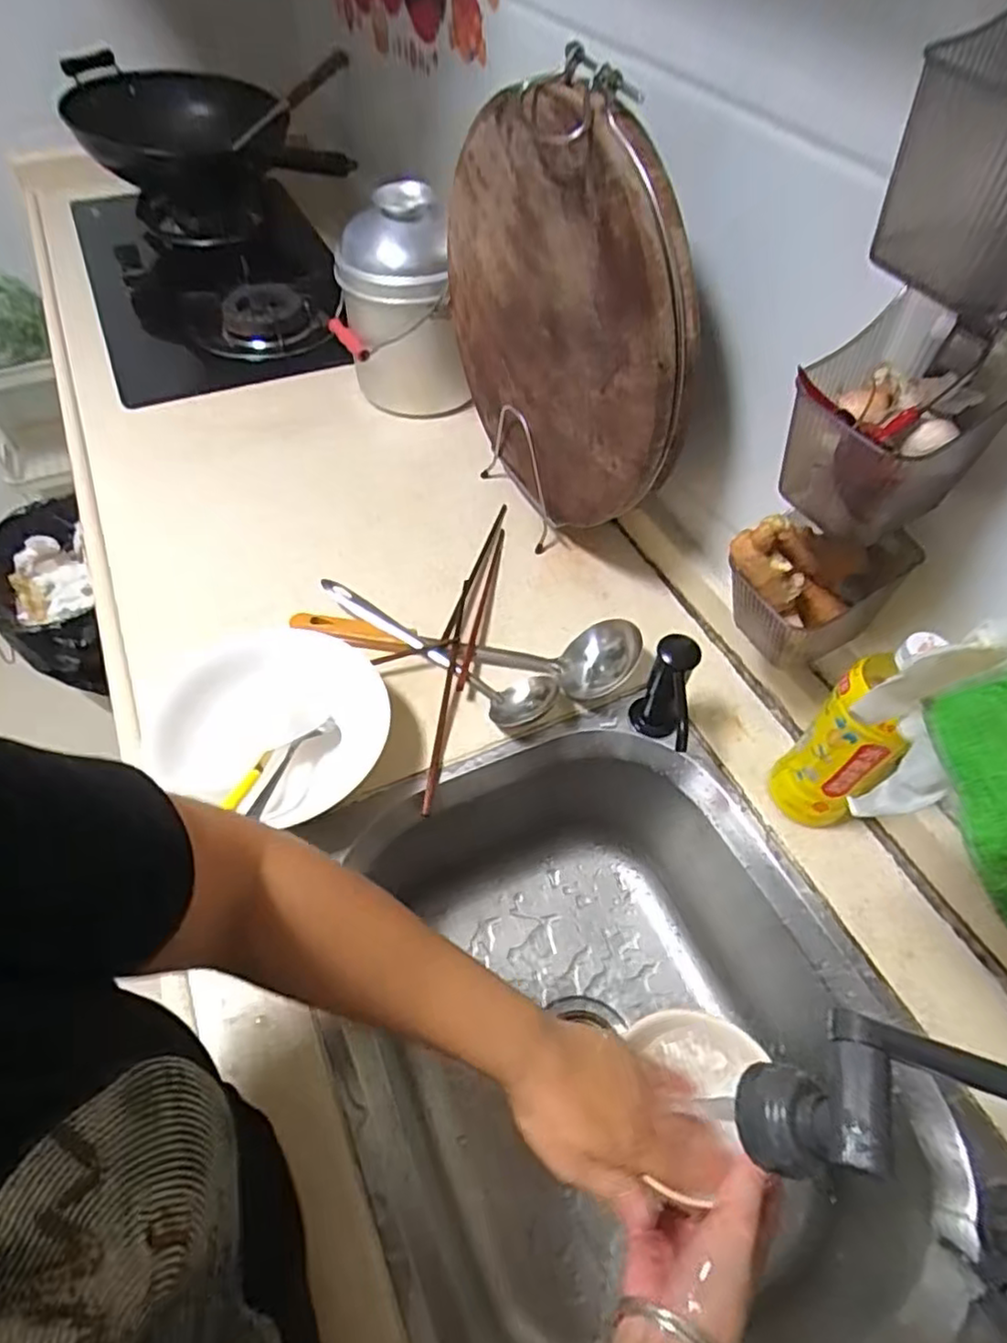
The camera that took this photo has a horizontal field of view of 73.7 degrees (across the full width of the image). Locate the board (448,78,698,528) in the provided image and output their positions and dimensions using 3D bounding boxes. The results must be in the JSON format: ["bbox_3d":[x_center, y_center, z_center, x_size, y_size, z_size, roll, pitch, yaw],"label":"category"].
[{"bbox_3d":[0.044,-0.343,0.669,0.049,0.348,0.382,-22,57,-17],"label":"board"}]

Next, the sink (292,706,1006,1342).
[{"bbox_3d":[0.083,0.323,0.575,0.395,0.208,0.495,-19,57,-16],"label":"sink"}]

